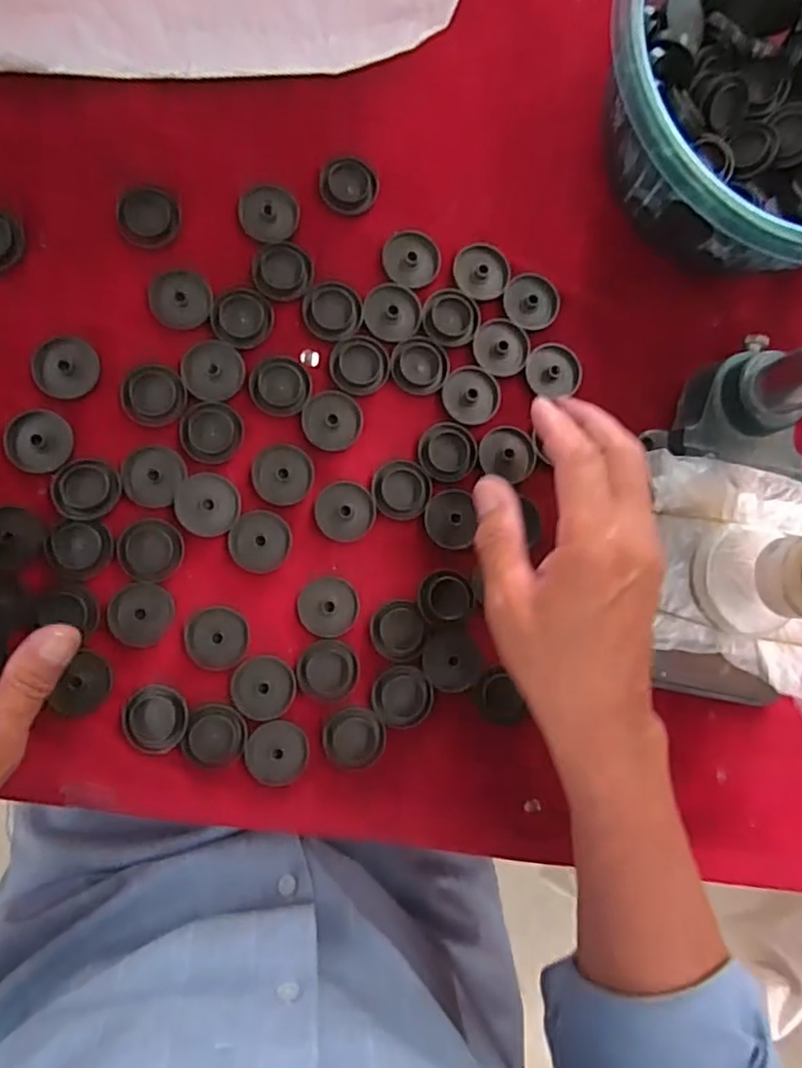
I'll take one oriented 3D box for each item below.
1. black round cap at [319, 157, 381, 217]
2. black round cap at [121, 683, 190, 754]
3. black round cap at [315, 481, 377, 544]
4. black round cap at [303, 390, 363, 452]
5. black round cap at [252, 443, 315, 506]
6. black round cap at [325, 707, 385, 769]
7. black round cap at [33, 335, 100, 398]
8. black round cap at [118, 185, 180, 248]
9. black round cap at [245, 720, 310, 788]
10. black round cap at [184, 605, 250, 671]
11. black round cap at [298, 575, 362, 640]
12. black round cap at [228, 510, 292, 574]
[{"bbox_3d":[-0.030,-0.200,0.378,0.033,0.006,0.030,1,86,-8],"label":"black round cap"},{"bbox_3d":[-0.127,0.096,0.339,0.033,0.007,0.034,1,86,-8],"label":"black round cap"},{"bbox_3d":[-0.031,-0.013,0.364,0.033,0.004,0.033,1,86,-8],"label":"black round cap"},{"bbox_3d":[-0.038,-0.063,0.365,0.032,0.004,0.033,1,86,-8],"label":"black round cap"},{"bbox_3d":[-0.064,-0.033,0.360,0.032,0.005,0.033,1,86,-8],"label":"black round cap"},{"bbox_3d":[-0.025,0.111,0.354,0.032,0.004,0.031,1,86,-8],"label":"black round cap"},{"bbox_3d":[-0.177,-0.088,0.347,0.032,0.004,0.031,1,86,-8],"label":"black round cap"},{"bbox_3d":[-0.137,-0.173,0.357,0.031,0.004,0.032,1,86,-8],"label":"black round cap"},{"bbox_3d":[-0.065,0.117,0.349,0.032,0.004,0.033,1,86,-8],"label":"black round cap"},{"bbox_3d":[-0.098,0.055,0.348,0.033,0.006,0.032,5,85,-8],"label":"black round cap"},{"bbox_3d":[-0.039,0.040,0.357,0.033,0.008,0.032,1,86,-8],"label":"black round cap"},{"bbox_3d":[-0.076,0.004,0.356,0.032,0.004,0.033,1,86,-8],"label":"black round cap"}]

